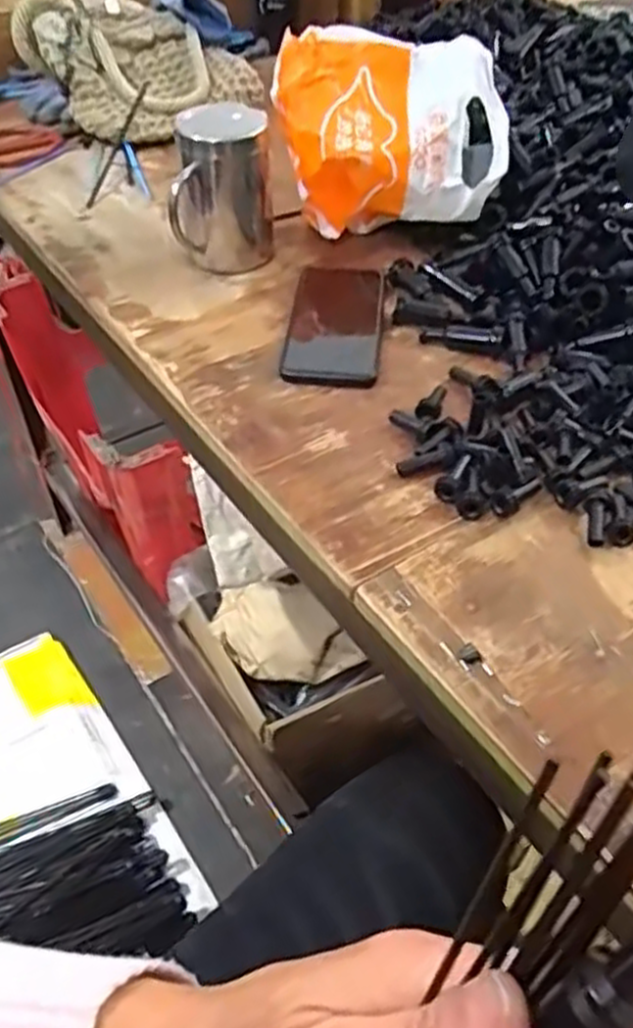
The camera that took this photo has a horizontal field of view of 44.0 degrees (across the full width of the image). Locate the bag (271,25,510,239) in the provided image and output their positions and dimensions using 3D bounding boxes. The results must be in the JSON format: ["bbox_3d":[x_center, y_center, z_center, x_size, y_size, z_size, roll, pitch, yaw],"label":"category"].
[{"bbox_3d":[0.064,-0.332,0.701,0.196,0.136,0.120,0,47,-2],"label":"bag"}]

